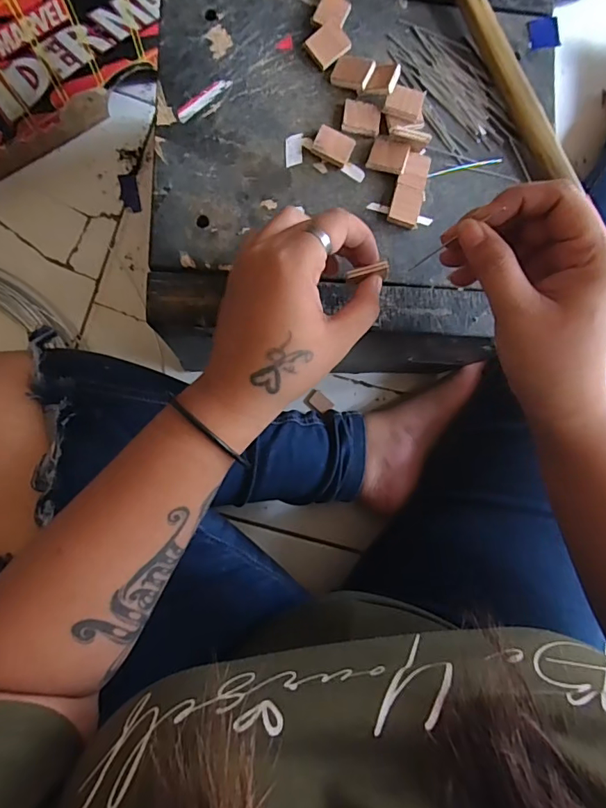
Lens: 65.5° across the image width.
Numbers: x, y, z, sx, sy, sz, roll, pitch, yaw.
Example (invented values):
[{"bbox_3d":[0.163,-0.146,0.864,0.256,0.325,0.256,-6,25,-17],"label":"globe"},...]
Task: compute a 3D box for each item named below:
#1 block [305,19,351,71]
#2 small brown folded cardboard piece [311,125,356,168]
[{"bbox_3d":[0.017,-0.239,0.314,0.026,0.007,0.022,-41,92,-8],"label":"block"},{"bbox_3d":[0.021,-0.171,0.312,0.025,0.004,0.020,23,84,-5],"label":"small brown folded cardboard piece"}]

